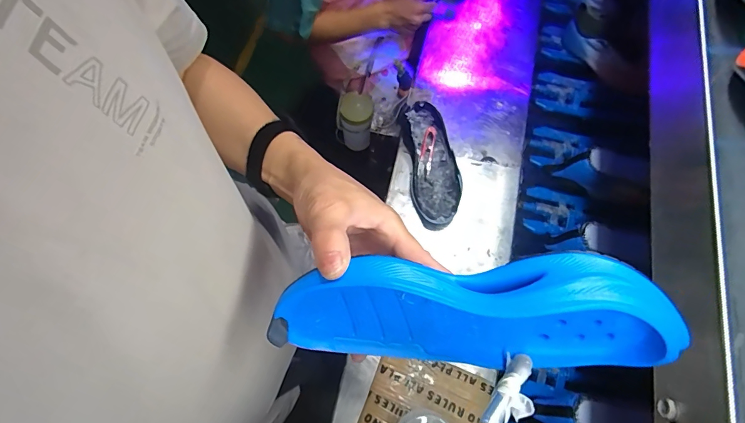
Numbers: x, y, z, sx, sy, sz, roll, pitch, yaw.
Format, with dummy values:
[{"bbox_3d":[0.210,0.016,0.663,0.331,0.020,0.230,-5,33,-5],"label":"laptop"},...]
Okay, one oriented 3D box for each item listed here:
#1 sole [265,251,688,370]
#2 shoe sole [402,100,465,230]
[{"bbox_3d":[0.055,0.069,0.265,0.240,0.080,0.063,-4,69,16],"label":"sole"},{"bbox_3d":[0.114,-0.090,0.729,0.091,0.044,0.242,-5,69,2],"label":"shoe sole"}]

